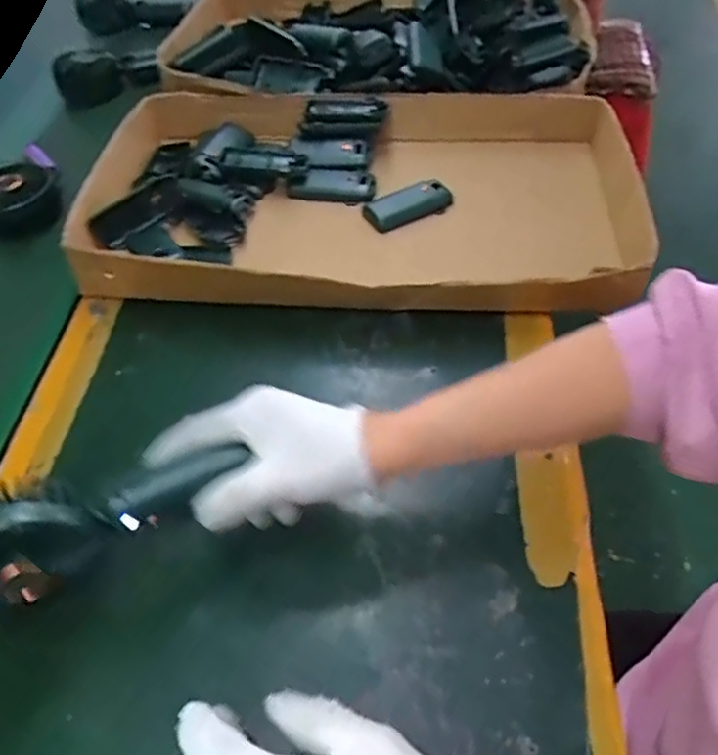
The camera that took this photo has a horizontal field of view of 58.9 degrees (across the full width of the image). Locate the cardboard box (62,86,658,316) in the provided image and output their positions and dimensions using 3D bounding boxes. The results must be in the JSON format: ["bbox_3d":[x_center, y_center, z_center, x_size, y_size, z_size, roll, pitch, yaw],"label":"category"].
[{"bbox_3d":[0.002,-0.195,0.657,0.524,0.076,0.334,1,50,7],"label":"cardboard box"}]

